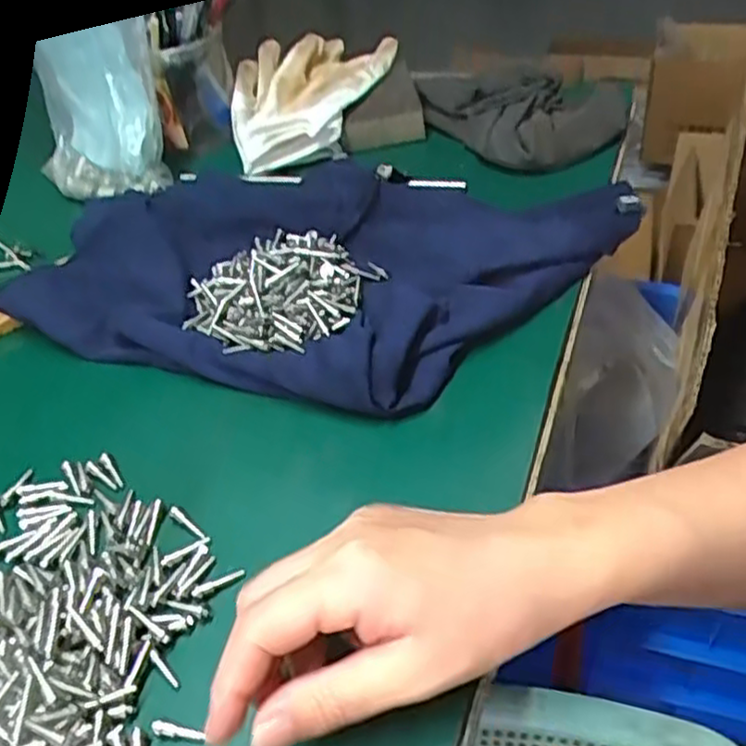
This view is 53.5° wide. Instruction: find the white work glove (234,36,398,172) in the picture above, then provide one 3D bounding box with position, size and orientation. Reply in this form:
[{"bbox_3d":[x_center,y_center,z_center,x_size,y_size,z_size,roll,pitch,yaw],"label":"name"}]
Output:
[{"bbox_3d":[-0.061,-0.244,0.639,0.126,0.036,0.186,7,46,15],"label":"white work glove"}]

